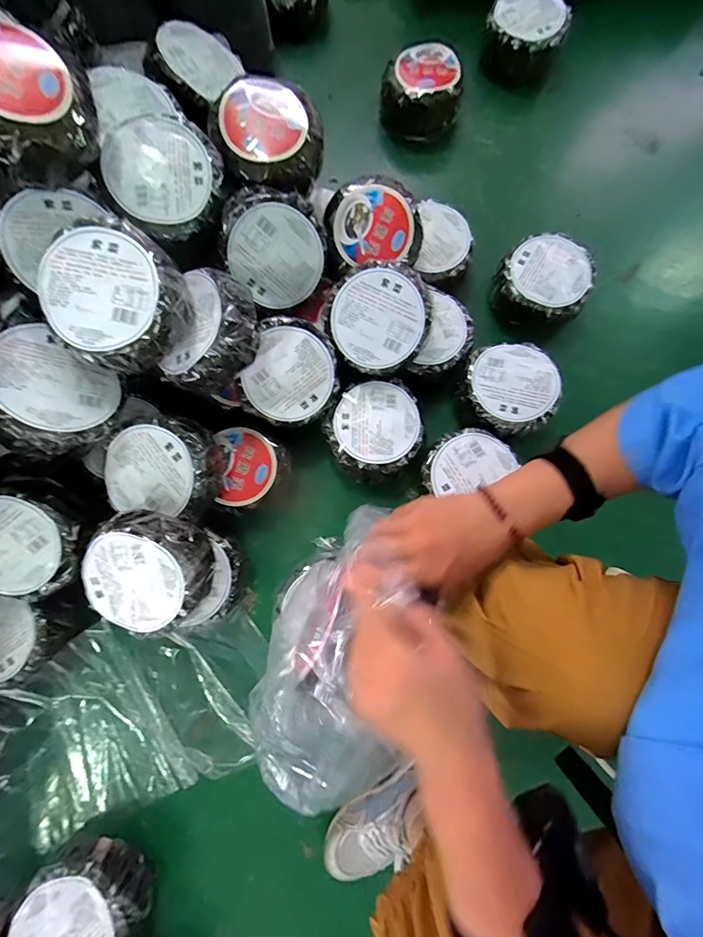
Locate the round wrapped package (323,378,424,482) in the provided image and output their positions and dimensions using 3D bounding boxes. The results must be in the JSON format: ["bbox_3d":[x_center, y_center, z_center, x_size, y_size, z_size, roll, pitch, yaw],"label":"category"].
[{"bbox_3d":[0.044,-0.072,0.738,0.172,0.065,0.168,0,79,0],"label":"round wrapped package"}]

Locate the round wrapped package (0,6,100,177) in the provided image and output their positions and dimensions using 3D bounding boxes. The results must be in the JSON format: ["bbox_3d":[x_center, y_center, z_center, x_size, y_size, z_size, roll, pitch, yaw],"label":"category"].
[{"bbox_3d":[-0.432,-0.466,0.499,0.177,0.082,0.177,5,81,-30],"label":"round wrapped package"}]

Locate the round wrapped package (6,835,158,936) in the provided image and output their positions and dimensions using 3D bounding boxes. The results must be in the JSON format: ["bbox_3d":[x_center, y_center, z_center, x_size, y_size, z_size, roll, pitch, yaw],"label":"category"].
[{"bbox_3d":[-0.402,0.675,0.594,0.170,0.089,0.157,0,79,0],"label":"round wrapped package"}]

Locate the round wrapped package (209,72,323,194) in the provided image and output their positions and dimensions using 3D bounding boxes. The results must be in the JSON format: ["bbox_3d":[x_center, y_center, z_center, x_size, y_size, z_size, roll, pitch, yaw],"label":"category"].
[{"bbox_3d":[-0.140,-0.556,0.655,0.170,0.073,0.183,0,79,0],"label":"round wrapped package"}]

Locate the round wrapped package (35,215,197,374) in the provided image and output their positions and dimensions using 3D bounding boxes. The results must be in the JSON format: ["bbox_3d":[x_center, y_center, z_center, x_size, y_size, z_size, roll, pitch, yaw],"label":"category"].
[{"bbox_3d":[-0.317,-0.226,0.533,0.175,0.075,0.182,42,89,-4],"label":"round wrapped package"}]

